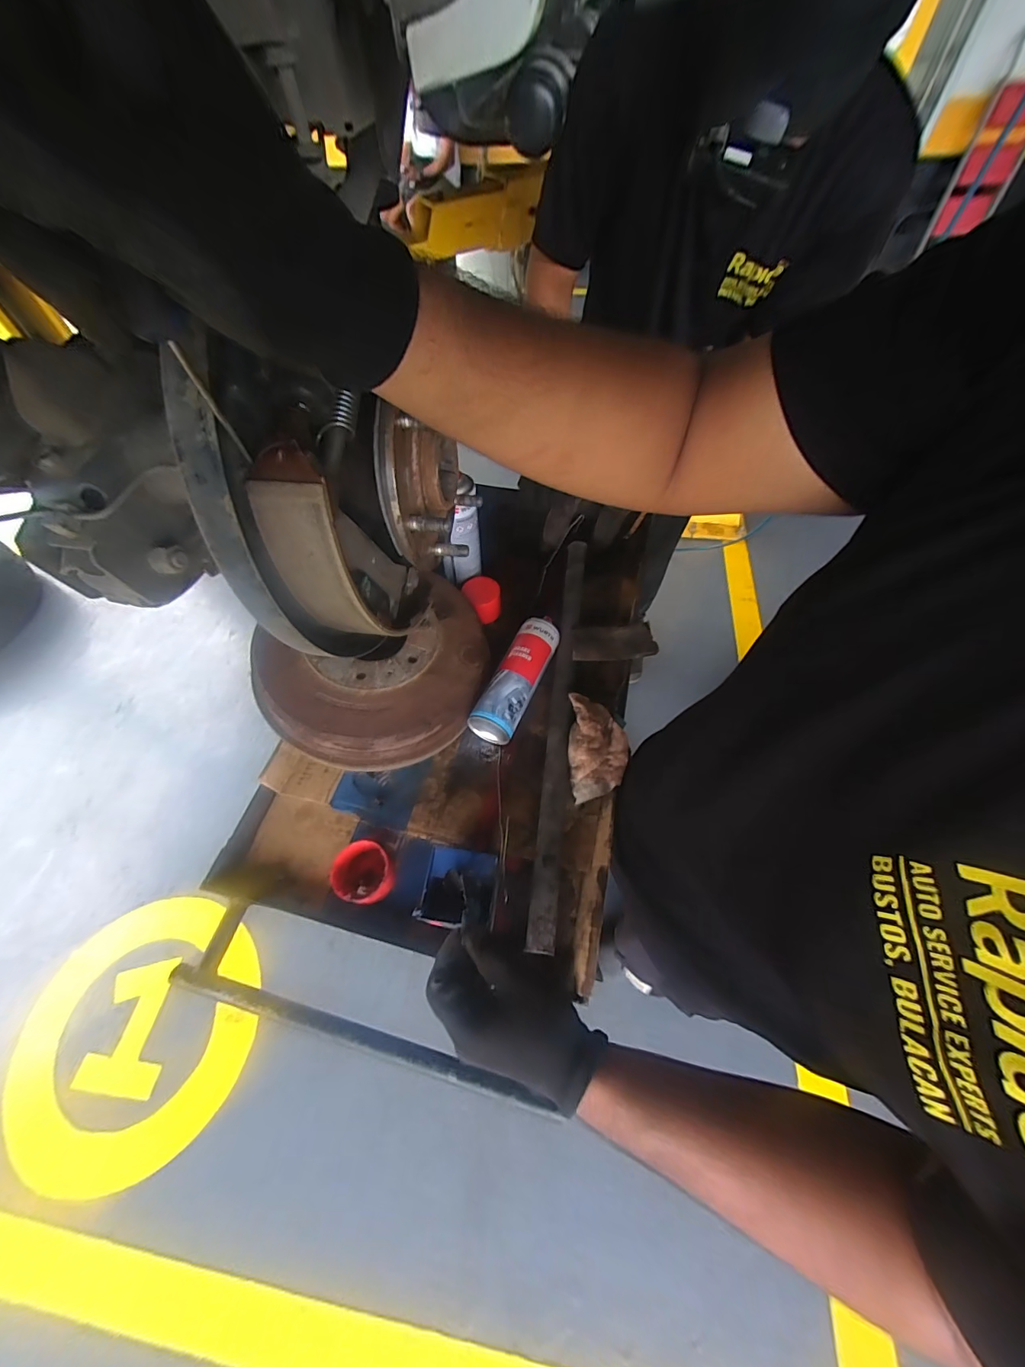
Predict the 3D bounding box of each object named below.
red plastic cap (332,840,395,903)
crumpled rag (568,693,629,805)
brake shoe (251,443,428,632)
[{"bbox_3d":[-0.177,0.228,0.538,0.068,0.046,0.065,-1,59,1],"label":"red plastic cap"},{"bbox_3d":[0.112,0.081,0.586,0.072,0.029,0.148,2,59,3],"label":"crumpled rag"},{"bbox_3d":[-0.122,-0.085,0.355,0.062,0.205,0.087,14,81,10],"label":"brake shoe"}]

